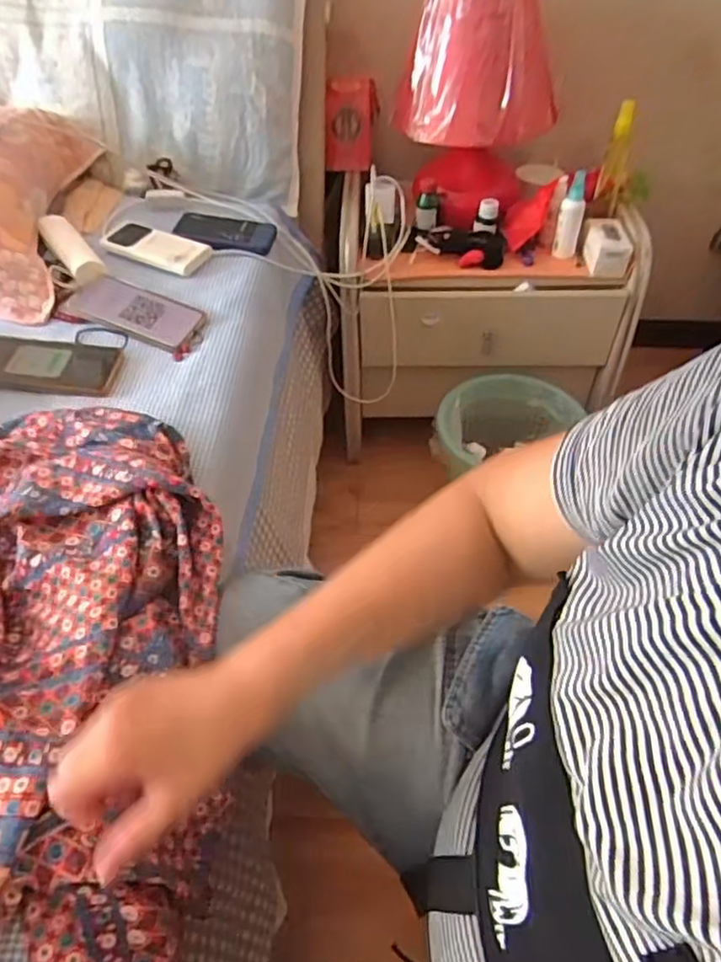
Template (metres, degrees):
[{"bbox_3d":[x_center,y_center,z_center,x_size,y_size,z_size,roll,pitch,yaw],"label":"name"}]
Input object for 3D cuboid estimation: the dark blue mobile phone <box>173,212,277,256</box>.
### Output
[{"bbox_3d":[-0.198,-0.365,0.939,0.142,0.009,0.079,5,56,-4],"label":"dark blue mobile phone"}]

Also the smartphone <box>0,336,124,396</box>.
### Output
[{"bbox_3d":[-0.374,-0.137,0.754,0.168,0.012,0.086,5,52,-5],"label":"smartphone"}]

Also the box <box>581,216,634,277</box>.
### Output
[{"bbox_3d":[0.401,-0.384,1.049,0.065,0.053,0.092,1,49,1],"label":"box"}]

